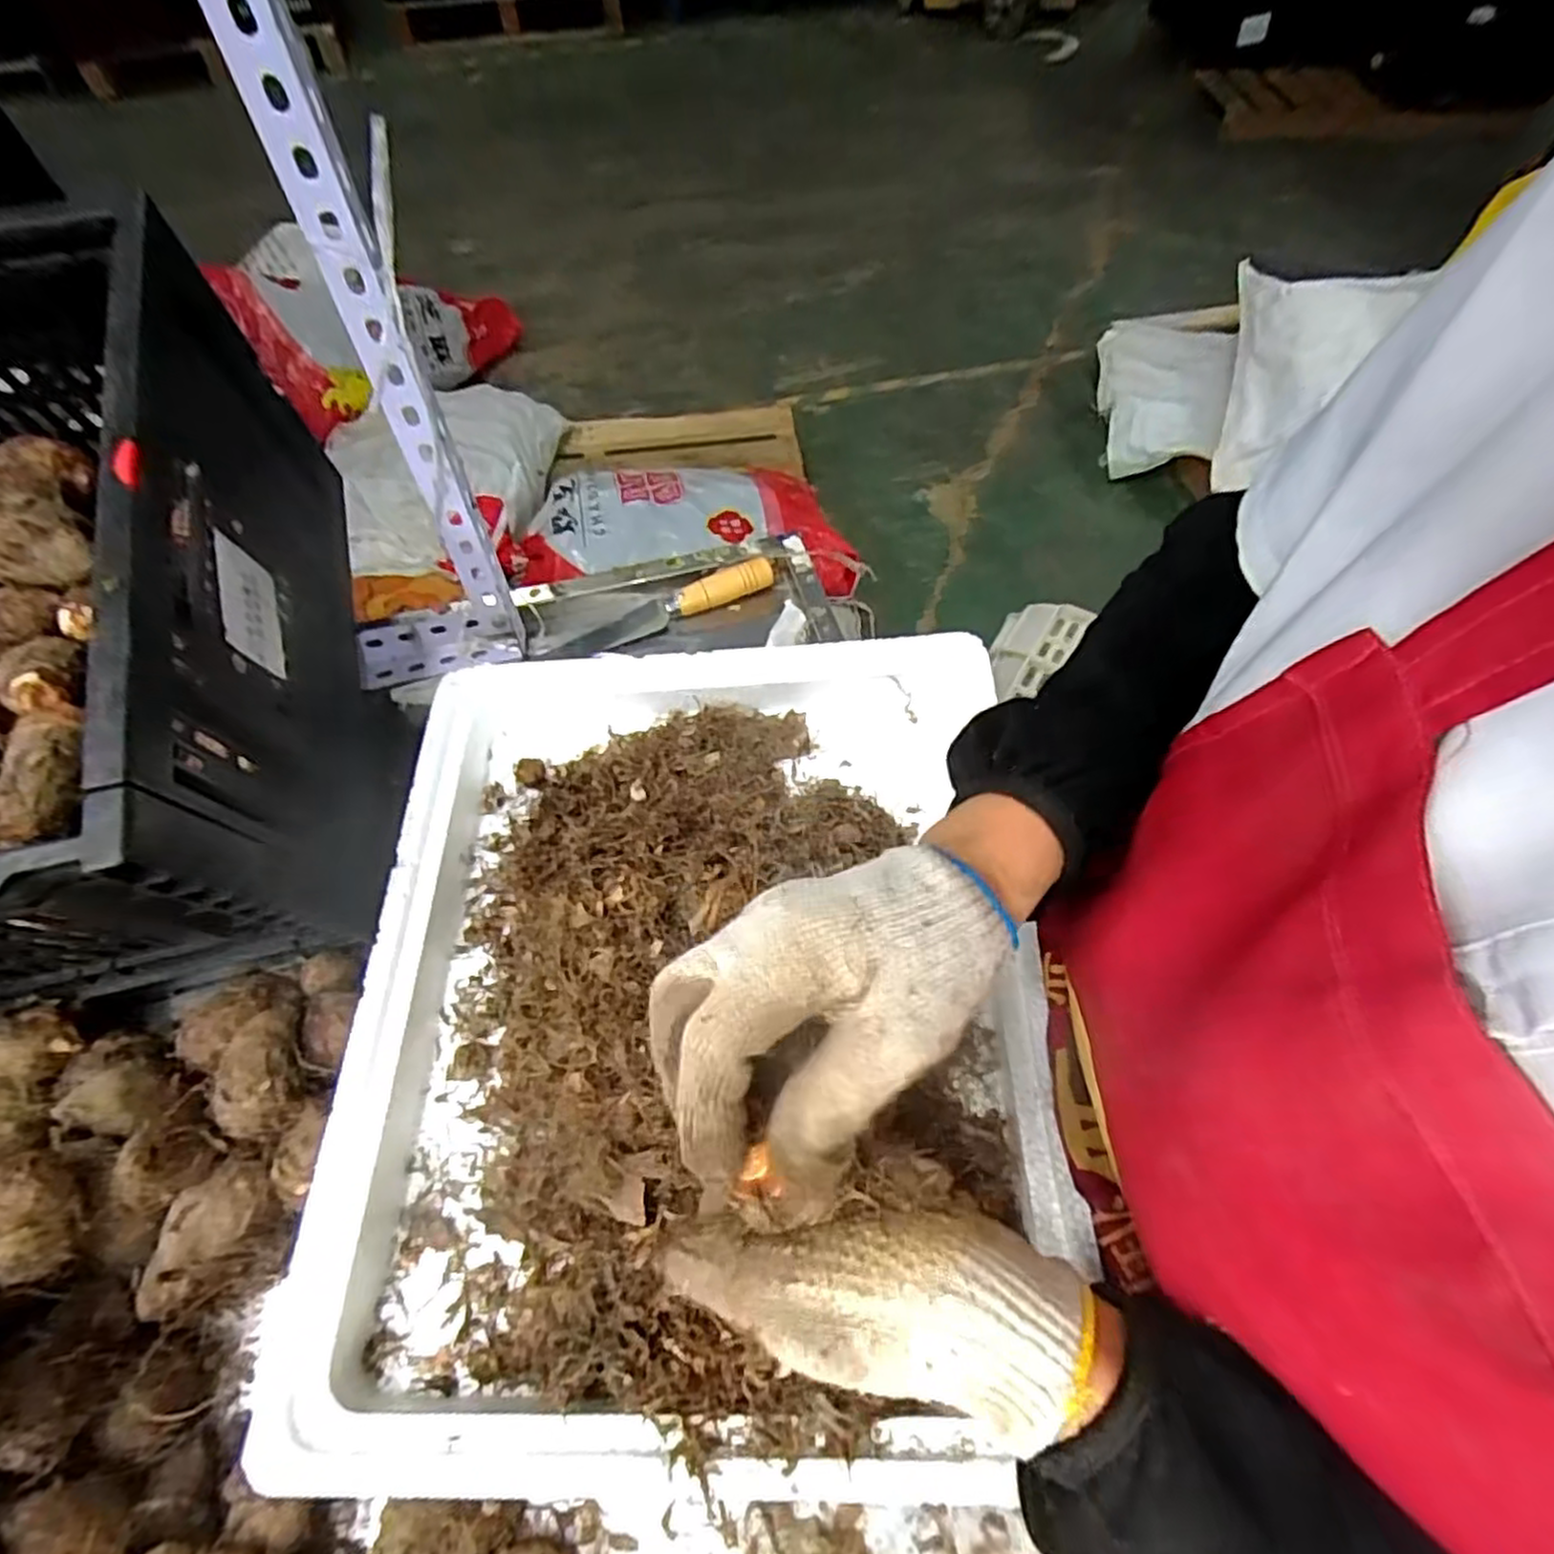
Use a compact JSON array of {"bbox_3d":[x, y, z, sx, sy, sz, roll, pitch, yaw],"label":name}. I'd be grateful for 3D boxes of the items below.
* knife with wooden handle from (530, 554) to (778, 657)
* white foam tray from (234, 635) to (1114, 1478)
[{"bbox_3d":[-0.097,-0.137,0.612,0.198,0.026,0.029,-22,63,-12],"label":"knife with wooden handle"},{"bbox_3d":[-0.050,0.111,0.422,0.366,0.075,0.426,-1,60,0],"label":"white foam tray"}]

